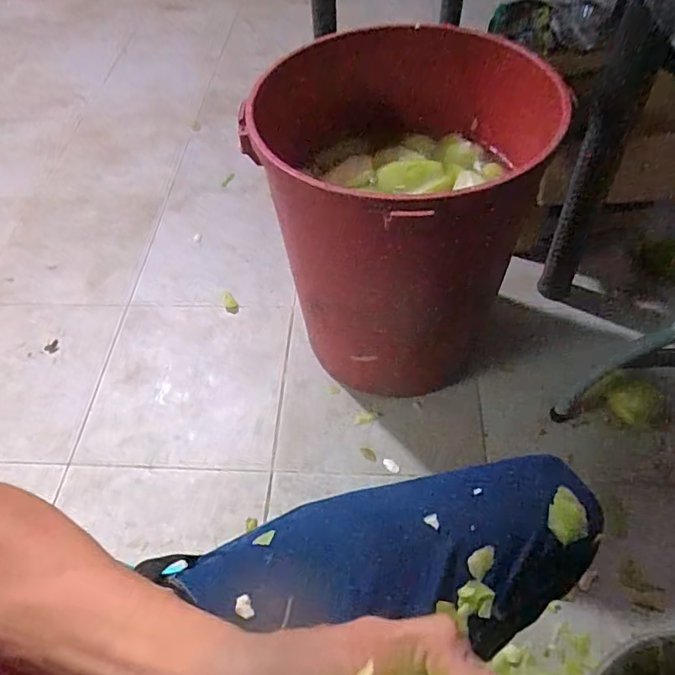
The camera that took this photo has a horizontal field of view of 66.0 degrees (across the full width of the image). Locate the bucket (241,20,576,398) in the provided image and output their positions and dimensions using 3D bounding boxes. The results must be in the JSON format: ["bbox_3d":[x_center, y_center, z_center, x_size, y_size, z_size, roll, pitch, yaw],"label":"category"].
[{"bbox_3d":[0.122,-0.211,0.939,0.441,0.532,0.455,-3,53,3],"label":"bucket"}]

